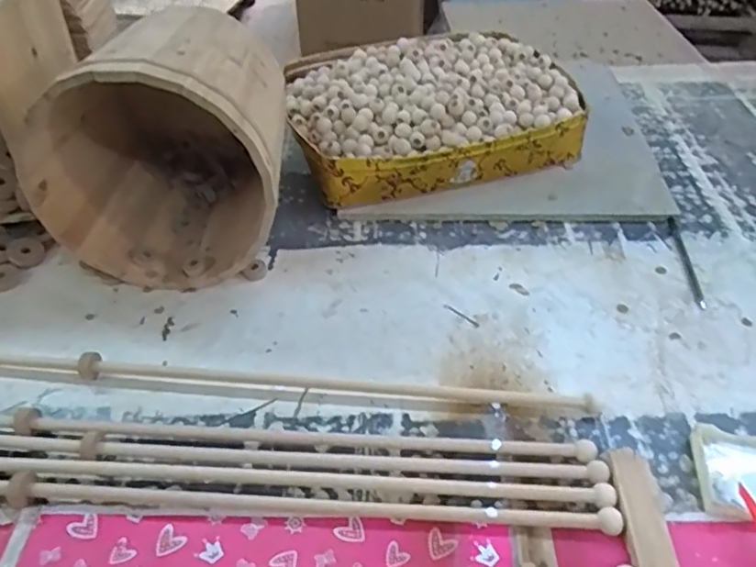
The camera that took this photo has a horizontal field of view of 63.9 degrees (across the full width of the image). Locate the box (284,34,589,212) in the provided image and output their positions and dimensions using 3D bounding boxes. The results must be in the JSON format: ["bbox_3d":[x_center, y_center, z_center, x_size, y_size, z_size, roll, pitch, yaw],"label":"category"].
[{"bbox_3d":[0.066,-0.238,0.808,0.359,0.077,0.282,-10,46,-10],"label":"box"}]

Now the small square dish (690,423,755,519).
[{"bbox_3d":[0.293,0.150,0.472,0.082,0.014,0.072,6,45,7],"label":"small square dish"}]

